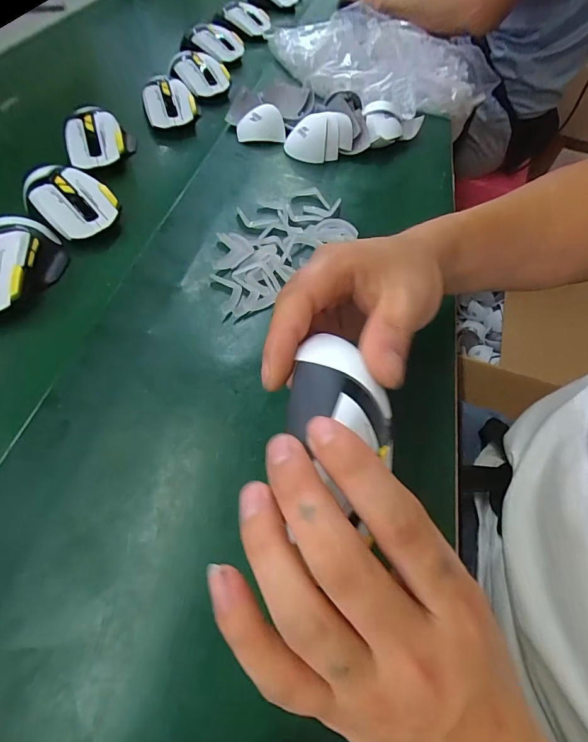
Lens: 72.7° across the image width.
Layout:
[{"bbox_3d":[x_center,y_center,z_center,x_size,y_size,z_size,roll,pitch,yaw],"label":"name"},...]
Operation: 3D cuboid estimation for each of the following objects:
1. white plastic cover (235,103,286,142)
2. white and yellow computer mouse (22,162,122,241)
[{"bbox_3d":[-0.042,-0.310,0.500,0.058,0.029,0.035,-6,56,-10],"label":"white plastic cover"},{"bbox_3d":[-0.218,-0.163,0.391,0.089,0.038,0.067,34,60,15],"label":"white and yellow computer mouse"}]

